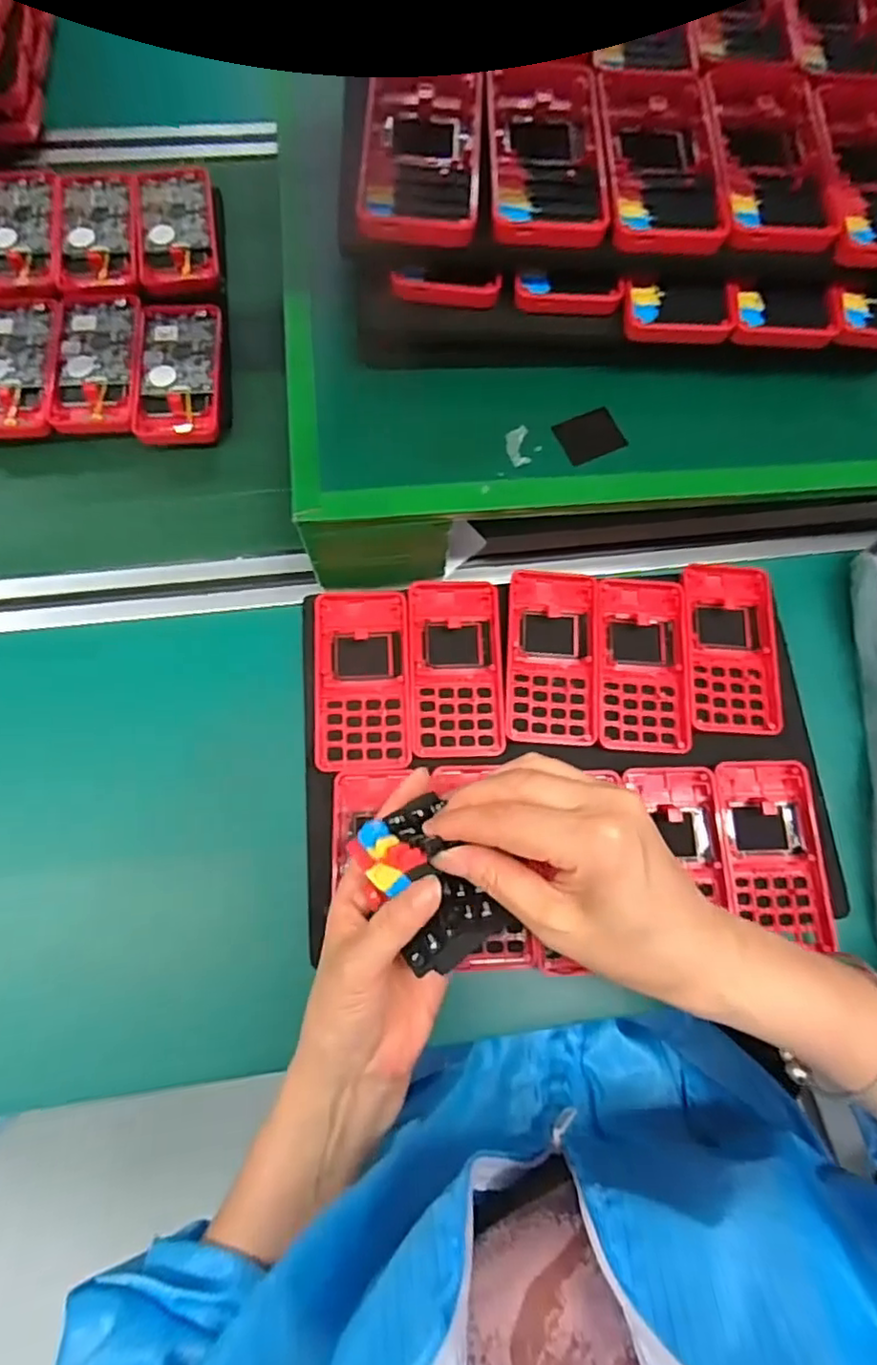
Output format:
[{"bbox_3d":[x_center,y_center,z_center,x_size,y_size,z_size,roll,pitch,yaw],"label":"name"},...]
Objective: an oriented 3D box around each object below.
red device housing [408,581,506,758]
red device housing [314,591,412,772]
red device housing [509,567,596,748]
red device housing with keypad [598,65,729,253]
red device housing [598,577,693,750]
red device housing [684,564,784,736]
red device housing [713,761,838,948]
[{"bbox_3d":[0.012,-0.011,0.430,0.063,0.011,0.121,-1,73,-3],"label":"red device housing"},{"bbox_3d":[-0.051,-0.003,0.428,0.062,0.015,0.124,-2,73,-3],"label":"red device housing"},{"bbox_3d":[0.078,-0.019,0.437,0.061,0.012,0.121,3,72,-2],"label":"red device housing"},{"bbox_3d":[0.124,-0.296,0.359,0.064,0.016,0.131,0,72,-2],"label":"red device housing with keypad"},{"bbox_3d":[0.140,-0.014,0.438,0.061,0.013,0.121,3,72,-2],"label":"red device housing"},{"bbox_3d":[0.205,-0.026,0.447,0.064,0.011,0.122,3,72,-1],"label":"red device housing"},{"bbox_3d":[0.214,0.108,0.410,0.062,0.015,0.114,-2,73,-3],"label":"red device housing"}]

